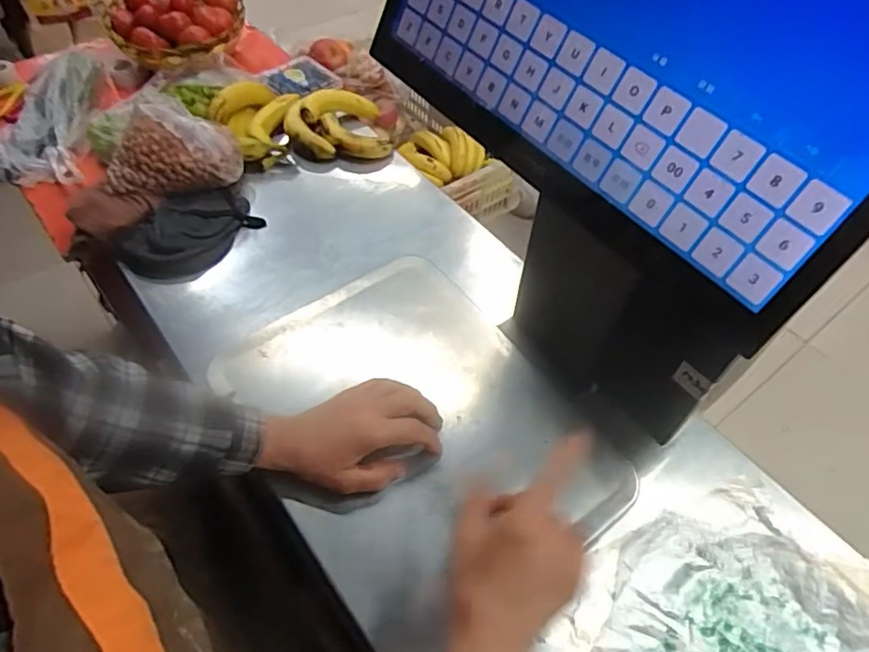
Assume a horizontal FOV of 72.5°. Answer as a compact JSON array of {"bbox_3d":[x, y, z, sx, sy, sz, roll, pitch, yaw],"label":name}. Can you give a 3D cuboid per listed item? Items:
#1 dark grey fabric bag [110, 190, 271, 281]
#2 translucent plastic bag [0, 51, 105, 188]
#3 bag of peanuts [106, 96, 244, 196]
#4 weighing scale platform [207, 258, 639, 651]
[{"bbox_3d":[-0.333,-0.131,0.813,0.120,0.044,0.182,35,59,21],"label":"dark grey fabric bag"},{"bbox_3d":[-0.643,-0.365,1.005,0.154,0.047,0.329,-1,54,-3],"label":"translucent plastic bag"},{"bbox_3d":[-0.366,-0.250,0.831,0.166,0.077,0.113,-9,54,-9],"label":"bag of peanuts"},{"bbox_3d":[-0.025,0.097,0.616,0.289,0.023,0.390,-31,60,-23],"label":"weighing scale platform"}]

